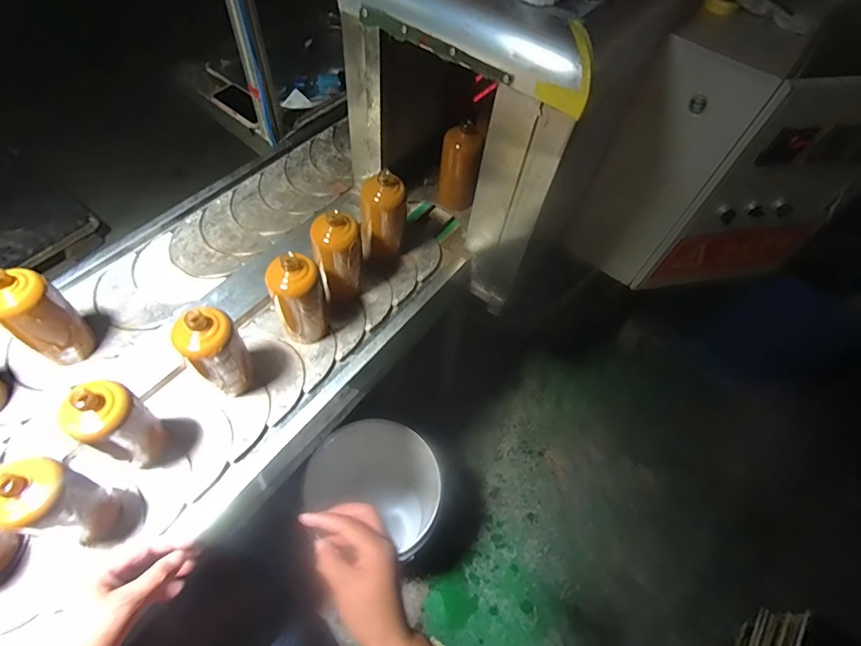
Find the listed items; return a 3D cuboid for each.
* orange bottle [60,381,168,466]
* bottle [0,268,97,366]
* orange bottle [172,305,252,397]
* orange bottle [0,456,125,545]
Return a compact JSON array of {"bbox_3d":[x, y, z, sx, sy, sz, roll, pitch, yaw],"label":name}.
[{"bbox_3d":[-0.419,0.132,0.628,0.072,0.173,0.085,22,62,13],"label":"orange bottle"},{"bbox_3d":[-0.605,-0.013,0.715,0.080,0.184,0.089,28,64,16],"label":"bottle"},{"bbox_3d":[-0.320,0.040,0.699,0.078,0.174,0.073,0,60,0],"label":"orange bottle"},{"bbox_3d":[-0.459,0.215,0.568,0.067,0.172,0.070,14,61,8],"label":"orange bottle"}]

